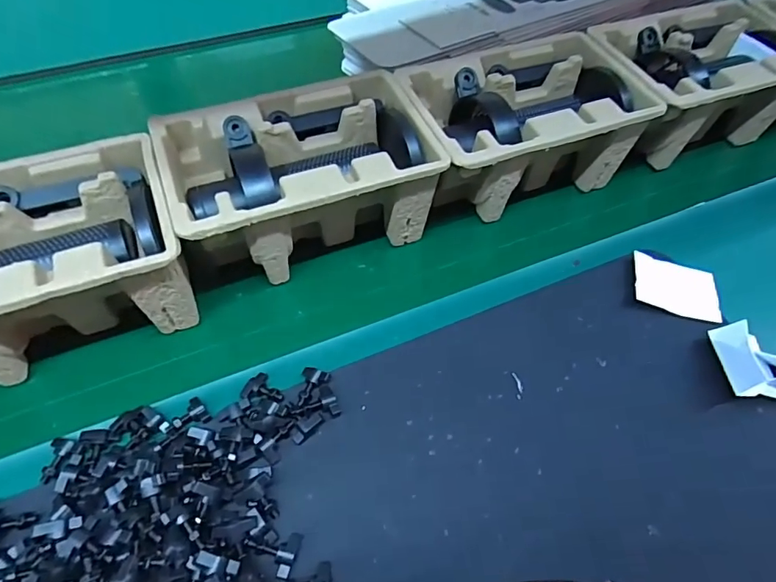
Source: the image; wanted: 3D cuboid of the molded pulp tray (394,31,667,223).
[{"bbox_3d":[0.136,-0.162,0.506,0.222,0.106,0.161,-16,59,-13],"label":"molded pulp tray"}]

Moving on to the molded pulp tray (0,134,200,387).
[{"bbox_3d":[-0.282,-0.011,0.398,0.234,0.123,0.146,-19,59,-15],"label":"molded pulp tray"}]

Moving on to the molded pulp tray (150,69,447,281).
[{"bbox_3d":[-0.075,-0.094,0.462,0.222,0.122,0.144,-19,59,-15],"label":"molded pulp tray"}]

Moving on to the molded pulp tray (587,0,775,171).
[{"bbox_3d":[0.341,-0.235,0.564,0.227,0.110,0.151,-19,59,-15],"label":"molded pulp tray"}]

